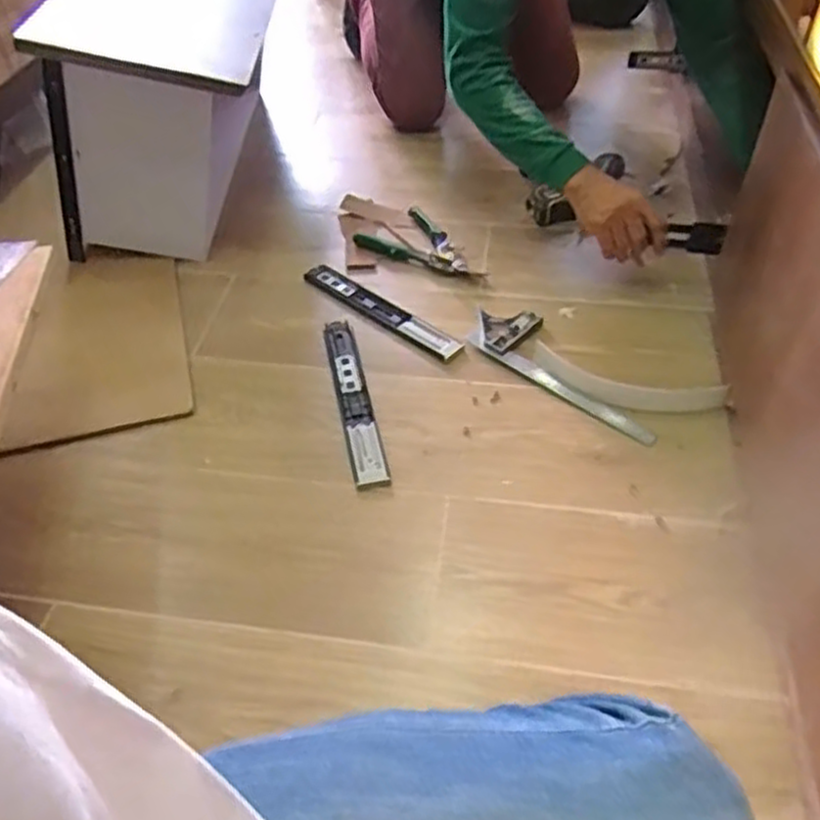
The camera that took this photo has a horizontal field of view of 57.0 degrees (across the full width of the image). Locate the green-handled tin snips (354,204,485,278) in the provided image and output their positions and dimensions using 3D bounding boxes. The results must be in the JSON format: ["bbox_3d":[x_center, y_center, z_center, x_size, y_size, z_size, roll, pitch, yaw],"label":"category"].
[{"bbox_3d":[0.025,-0.262,1.248,0.139,0.014,0.208,-31,52,-26],"label":"green-handled tin snips"}]

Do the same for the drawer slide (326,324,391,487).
[{"bbox_3d":[-0.076,-0.018,1.013,0.043,0.009,0.314,-10,46,-8],"label":"drawer slide"}]

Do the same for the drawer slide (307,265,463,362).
[{"bbox_3d":[-0.038,-0.156,1.141,0.290,0.017,0.054,33,55,29],"label":"drawer slide"}]

